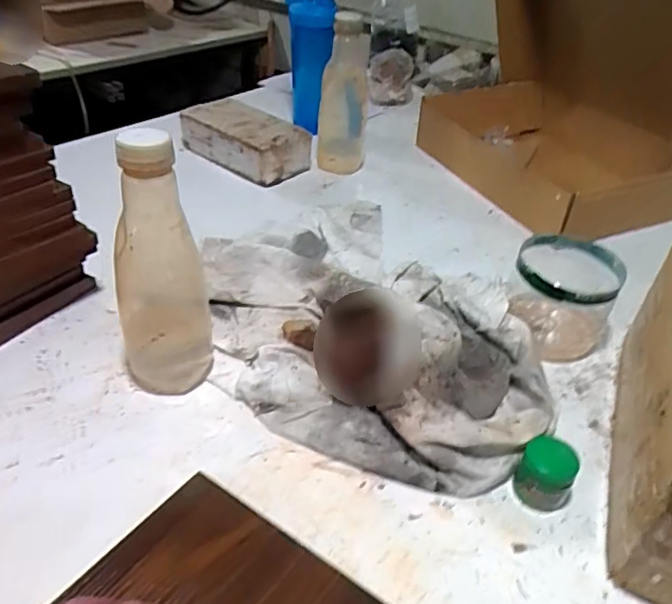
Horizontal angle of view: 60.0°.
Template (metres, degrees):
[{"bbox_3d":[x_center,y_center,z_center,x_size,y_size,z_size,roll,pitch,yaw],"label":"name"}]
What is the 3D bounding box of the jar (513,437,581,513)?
[{"bbox_3d":[0.163,0.134,0.450,0.040,0.038,0.041,4,38,-3],"label":"jar"}]

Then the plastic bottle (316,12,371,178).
[{"bbox_3d":[0.013,-0.279,0.816,0.073,0.221,0.079,6,38,-1],"label":"plastic bottle"}]

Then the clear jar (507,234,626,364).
[{"bbox_3d":[0.229,-0.003,0.591,0.105,0.099,0.105,4,38,-3],"label":"clear jar"}]

